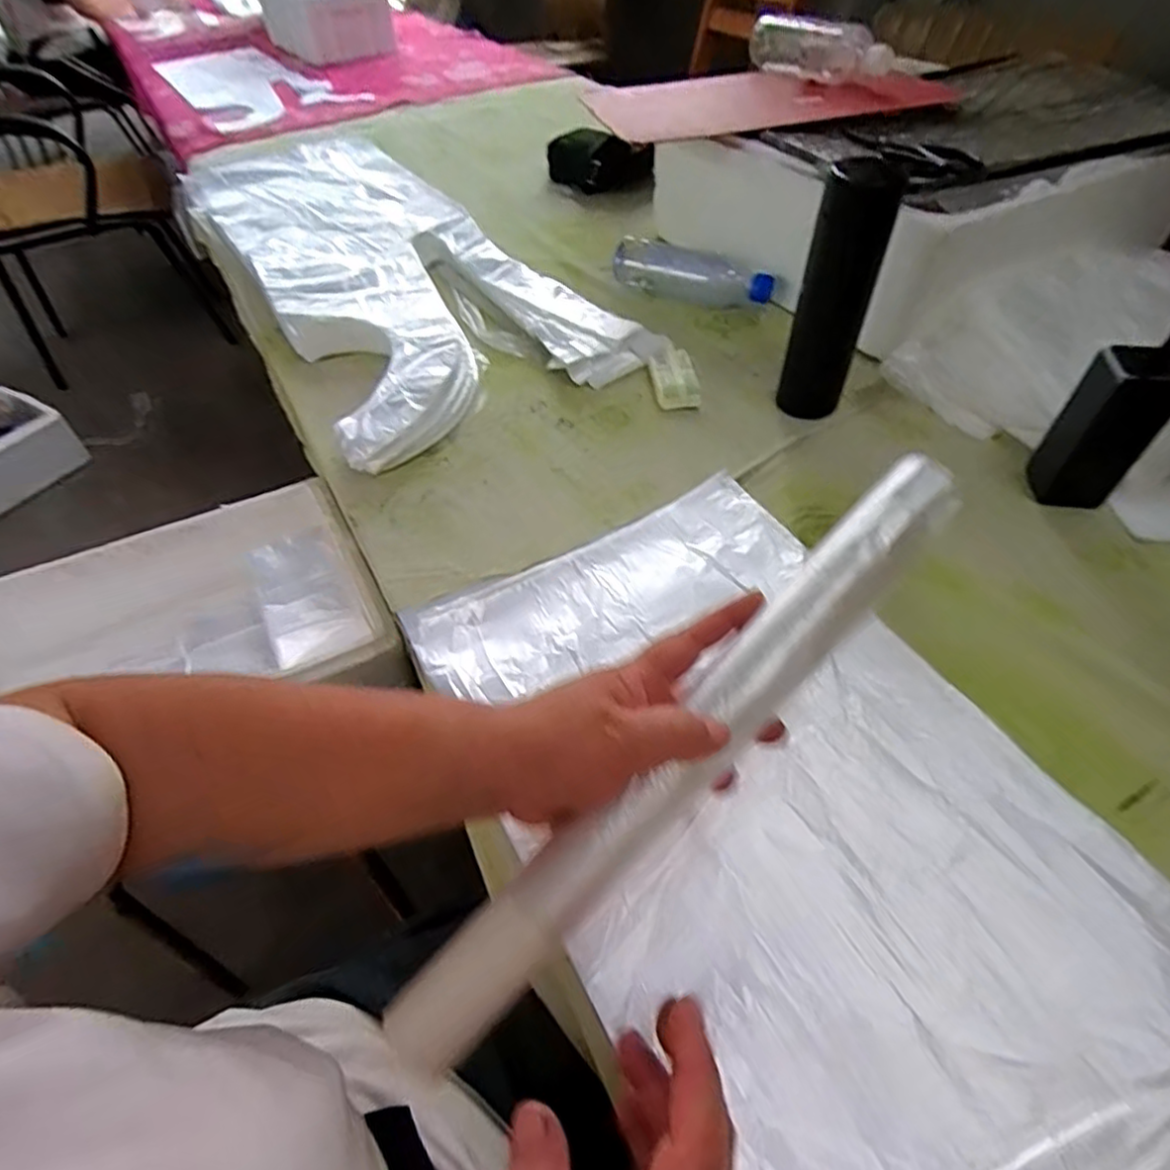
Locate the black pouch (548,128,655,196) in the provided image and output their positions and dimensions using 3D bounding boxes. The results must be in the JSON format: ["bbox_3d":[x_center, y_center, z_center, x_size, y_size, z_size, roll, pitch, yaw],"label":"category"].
[{"bbox_3d":[0.019,-0.725,1.136,0.221,0.076,0.075,30,57,25],"label":"black pouch"}]

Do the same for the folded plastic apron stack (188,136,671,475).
[{"bbox_3d":[-0.309,-0.480,0.943,0.369,0.058,0.901,-27,56,-20],"label":"folded plastic apron stack"}]

